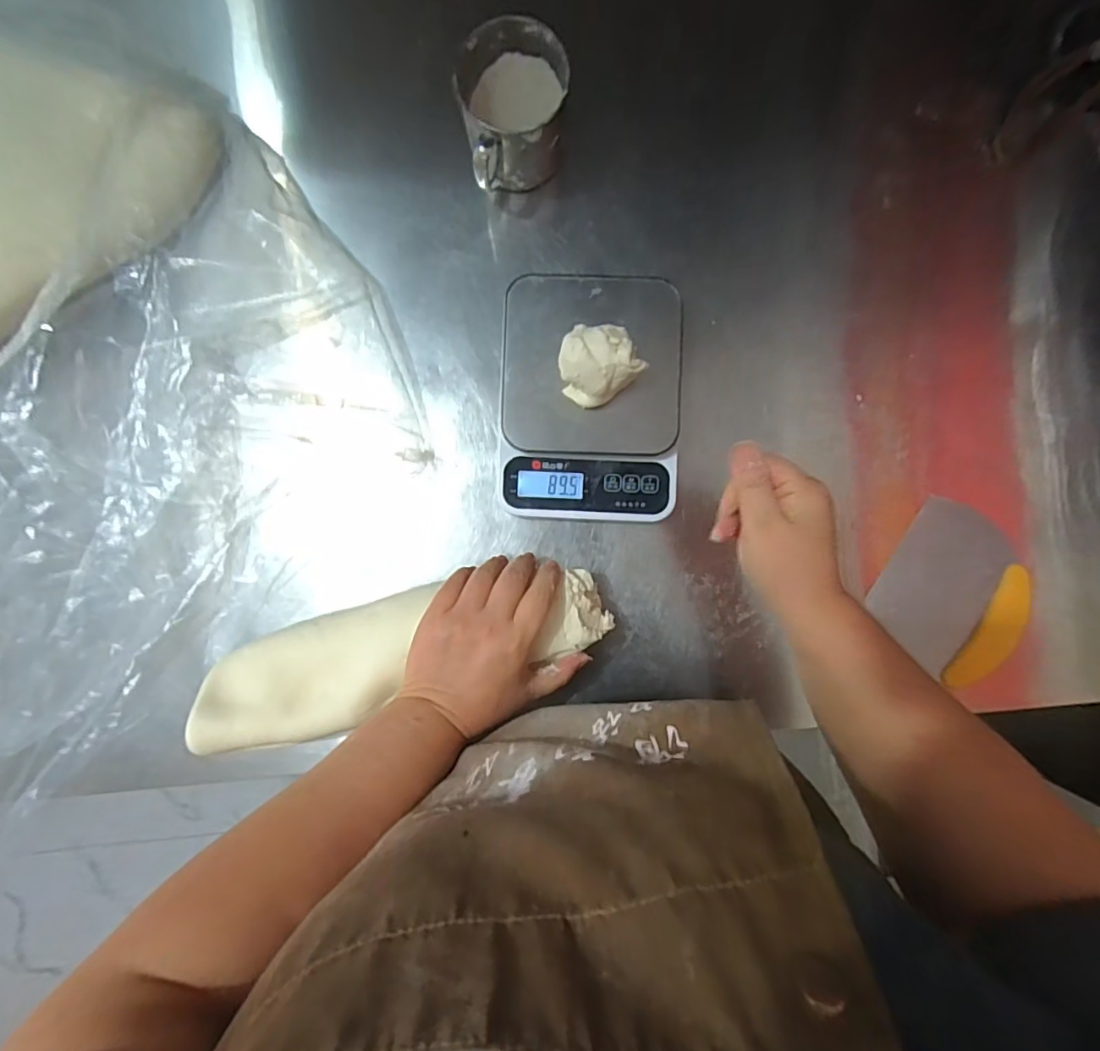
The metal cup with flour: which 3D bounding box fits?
[{"bbox_3d":[-0.026,-0.320,0.434,0.080,0.074,0.091,-13,90,0],"label":"metal cup with flour"}]

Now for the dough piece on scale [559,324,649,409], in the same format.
[{"bbox_3d":[0.034,-0.120,0.410,0.054,0.036,0.052,0,89,1],"label":"dough piece on scale"}]

